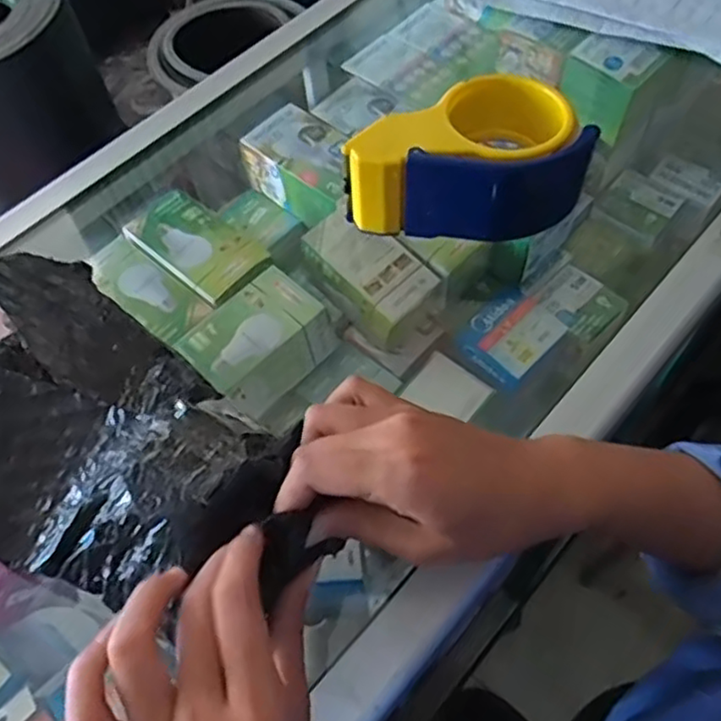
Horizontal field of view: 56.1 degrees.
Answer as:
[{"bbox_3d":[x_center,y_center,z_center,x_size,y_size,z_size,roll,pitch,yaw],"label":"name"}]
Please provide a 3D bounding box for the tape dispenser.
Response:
[{"bbox_3d":[0.060,-0.121,0.410,0.136,0.056,0.084,-14,59,-4],"label":"tape dispenser"}]

